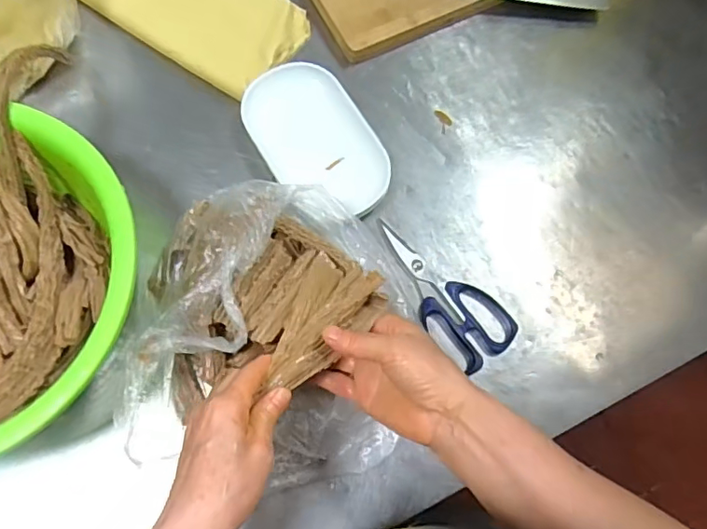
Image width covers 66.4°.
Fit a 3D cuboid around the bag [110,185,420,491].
[{"bbox_3d":[-0.063,0.048,0.443,0.219,0.096,0.242,1,72,-1],"label":"bag"}]

